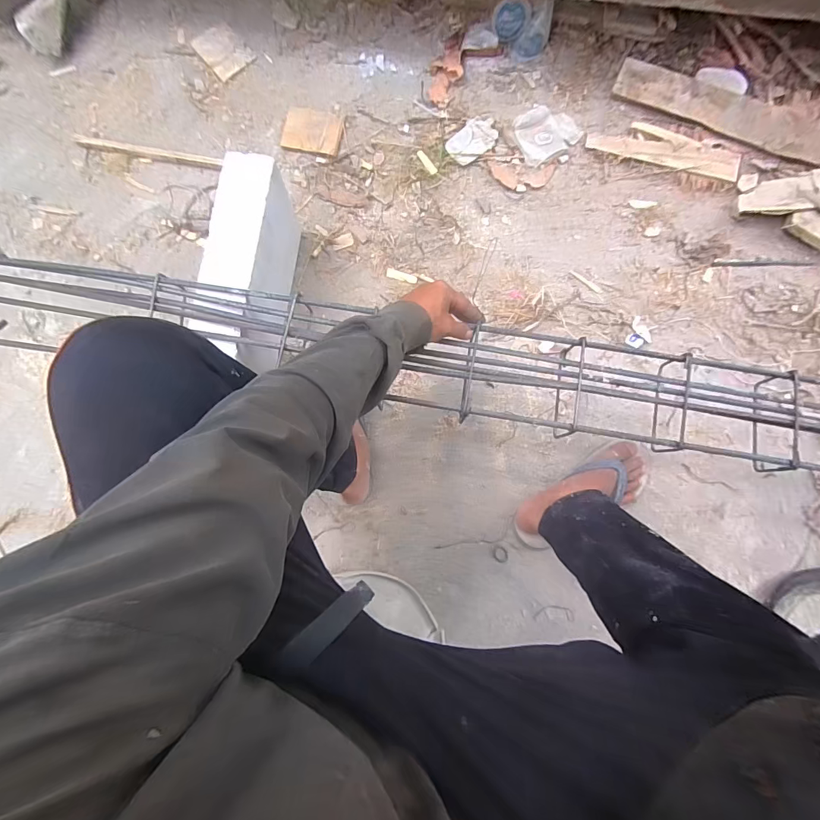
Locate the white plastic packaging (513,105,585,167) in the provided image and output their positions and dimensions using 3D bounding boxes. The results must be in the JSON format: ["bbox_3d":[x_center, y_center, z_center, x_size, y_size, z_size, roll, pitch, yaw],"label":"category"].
[{"bbox_3d":[0.279,-0.575,0.813,0.132,0.020,0.108,-31,85,-3],"label":"white plastic packaging"}]

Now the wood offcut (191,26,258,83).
[{"bbox_3d":[-0.399,-0.767,0.845,0.088,0.005,0.120,-39,85,-4],"label":"wood offcut"}]

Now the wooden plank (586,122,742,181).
[{"bbox_3d":[0.521,-0.537,0.811,0.298,0.020,0.072,17,84,2],"label":"wooden plank"}]

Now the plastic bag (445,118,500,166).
[{"bbox_3d":[0.130,-0.552,0.809,0.071,0.018,0.120,41,85,4],"label":"plastic bag"}]

